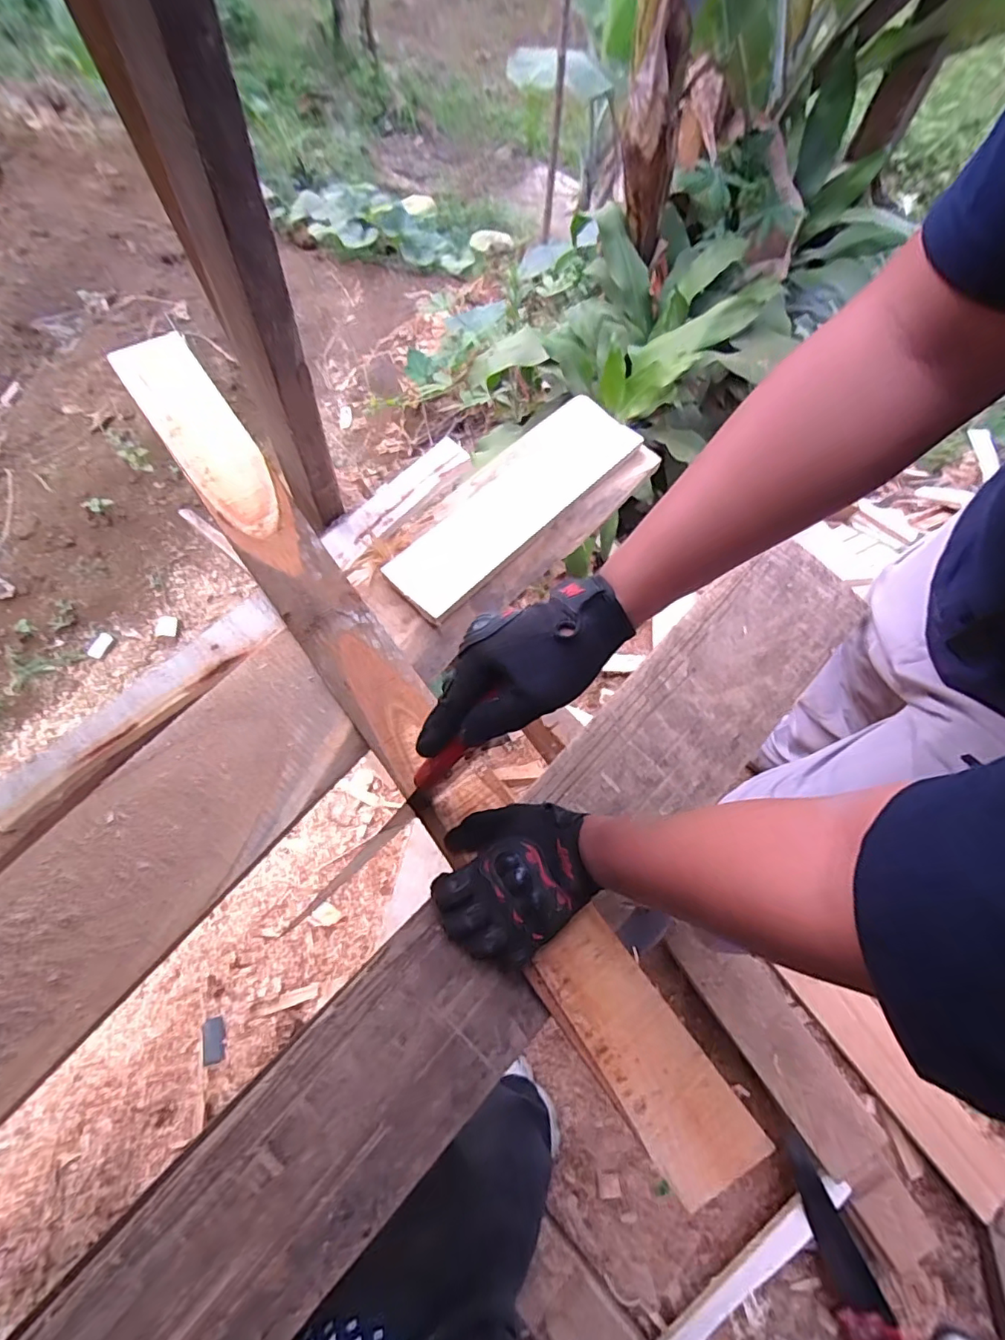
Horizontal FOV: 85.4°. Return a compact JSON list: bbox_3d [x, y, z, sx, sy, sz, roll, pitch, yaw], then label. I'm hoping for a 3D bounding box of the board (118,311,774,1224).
[{"bbox_3d":[-0.128,0.013,0.567,0.091,0.038,1.046,-36,76,-12],"label":"board"}]

